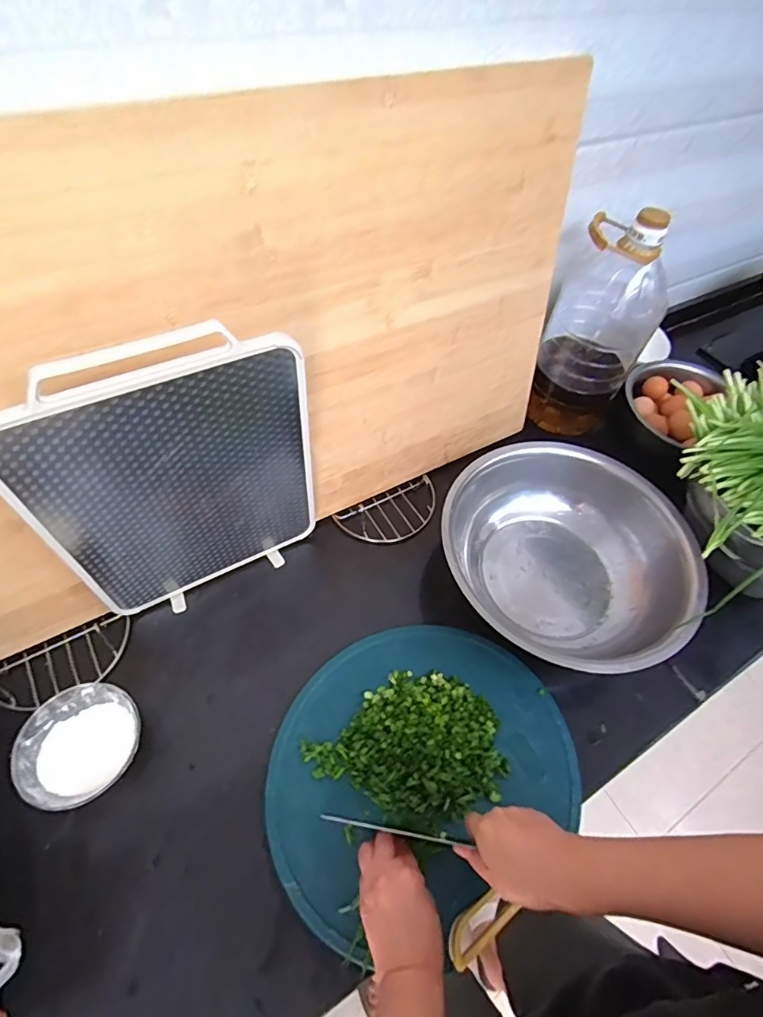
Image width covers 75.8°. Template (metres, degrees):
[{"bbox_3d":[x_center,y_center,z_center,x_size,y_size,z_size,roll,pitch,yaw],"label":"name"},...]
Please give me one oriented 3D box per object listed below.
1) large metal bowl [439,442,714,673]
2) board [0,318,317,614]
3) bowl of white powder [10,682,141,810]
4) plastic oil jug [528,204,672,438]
[{"bbox_3d":[0.249,0.070,0.690,0.331,0.096,0.325,2,55,-3],"label":"large metal bowl"},{"bbox_3d":[-0.209,-0.016,0.548,0.283,0.389,0.018,-26,61,-21],"label":"board"},{"bbox_3d":[-0.329,0.261,0.544,0.115,0.049,0.119,2,55,-3],"label":"bowl of white powder"},{"bbox_3d":[0.352,-0.288,0.802,0.155,0.336,0.136,24,57,12],"label":"plastic oil jug"}]

